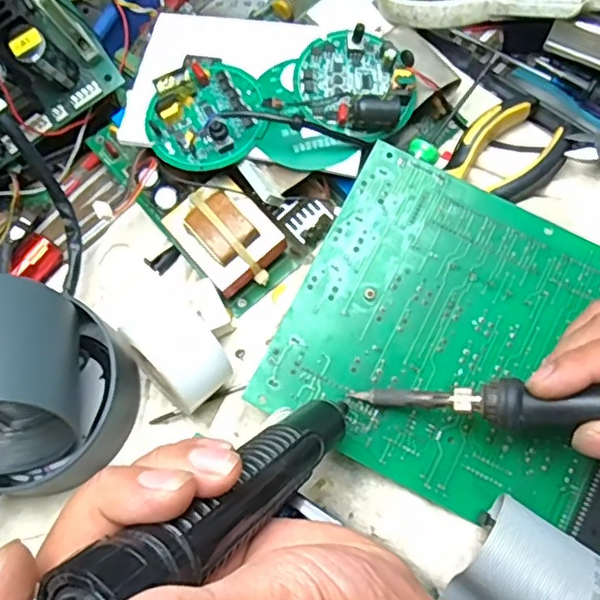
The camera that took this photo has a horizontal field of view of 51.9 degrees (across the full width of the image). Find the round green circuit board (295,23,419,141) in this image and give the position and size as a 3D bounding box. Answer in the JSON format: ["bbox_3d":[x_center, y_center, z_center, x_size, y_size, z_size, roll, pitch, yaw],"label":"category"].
[{"bbox_3d":[0.033,-0.126,0.354,0.068,0.020,0.064,-2,68,5],"label":"round green circuit board"}]

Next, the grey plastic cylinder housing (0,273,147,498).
[{"bbox_3d":[-0.138,0.042,0.307,0.077,0.115,0.103,12,70,10],"label":"grey plastic cylinder housing"}]

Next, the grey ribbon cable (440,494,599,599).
[{"bbox_3d":[0.098,0.127,0.275,0.053,0.052,0.060,34,75,17],"label":"grey ribbon cable"}]

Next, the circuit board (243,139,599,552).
[{"bbox_3d":[0.102,0.030,0.324,0.213,0.029,0.156,27,75,7],"label":"circuit board"}]

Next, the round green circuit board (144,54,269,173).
[{"bbox_3d":[-0.052,-0.109,0.352,0.065,0.025,0.071,-2,68,5],"label":"round green circuit board"}]

